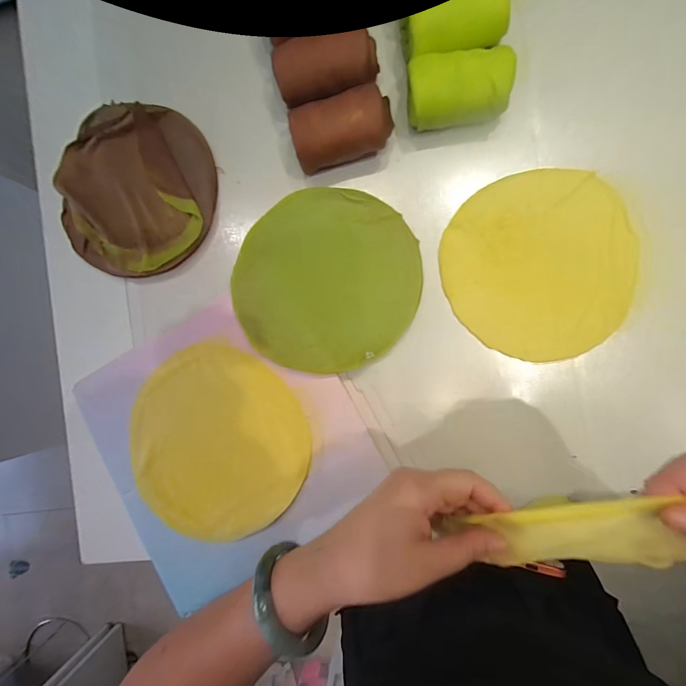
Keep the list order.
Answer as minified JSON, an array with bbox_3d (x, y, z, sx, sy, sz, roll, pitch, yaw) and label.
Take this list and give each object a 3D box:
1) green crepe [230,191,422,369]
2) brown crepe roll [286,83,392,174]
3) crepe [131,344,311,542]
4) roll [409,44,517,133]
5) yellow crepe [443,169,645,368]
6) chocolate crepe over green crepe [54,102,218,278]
[{"bbox_3d":[-0.017,-0.071,0.365,0.199,0.018,0.200,0,87,-1],"label":"green crepe"},{"bbox_3d":[-0.001,-0.230,0.355,0.111,0.052,0.060,-21,87,7],"label":"brown crepe roll"},{"bbox_3d":[-0.141,0.108,0.364,0.196,0.010,0.204,0,89,6],"label":"crepe"},{"bbox_3d":[0.118,-0.261,0.336,0.100,0.056,0.059,-6,89,8],"label":"roll"},{"bbox_3d":[0.210,-0.082,0.349,0.187,0.006,0.195,0,91,7],"label":"yellow crepe"},{"bbox_3d":[-0.260,-0.189,0.406,0.201,0.020,0.202,6,91,8],"label":"chocolate crepe over green crepe"}]

